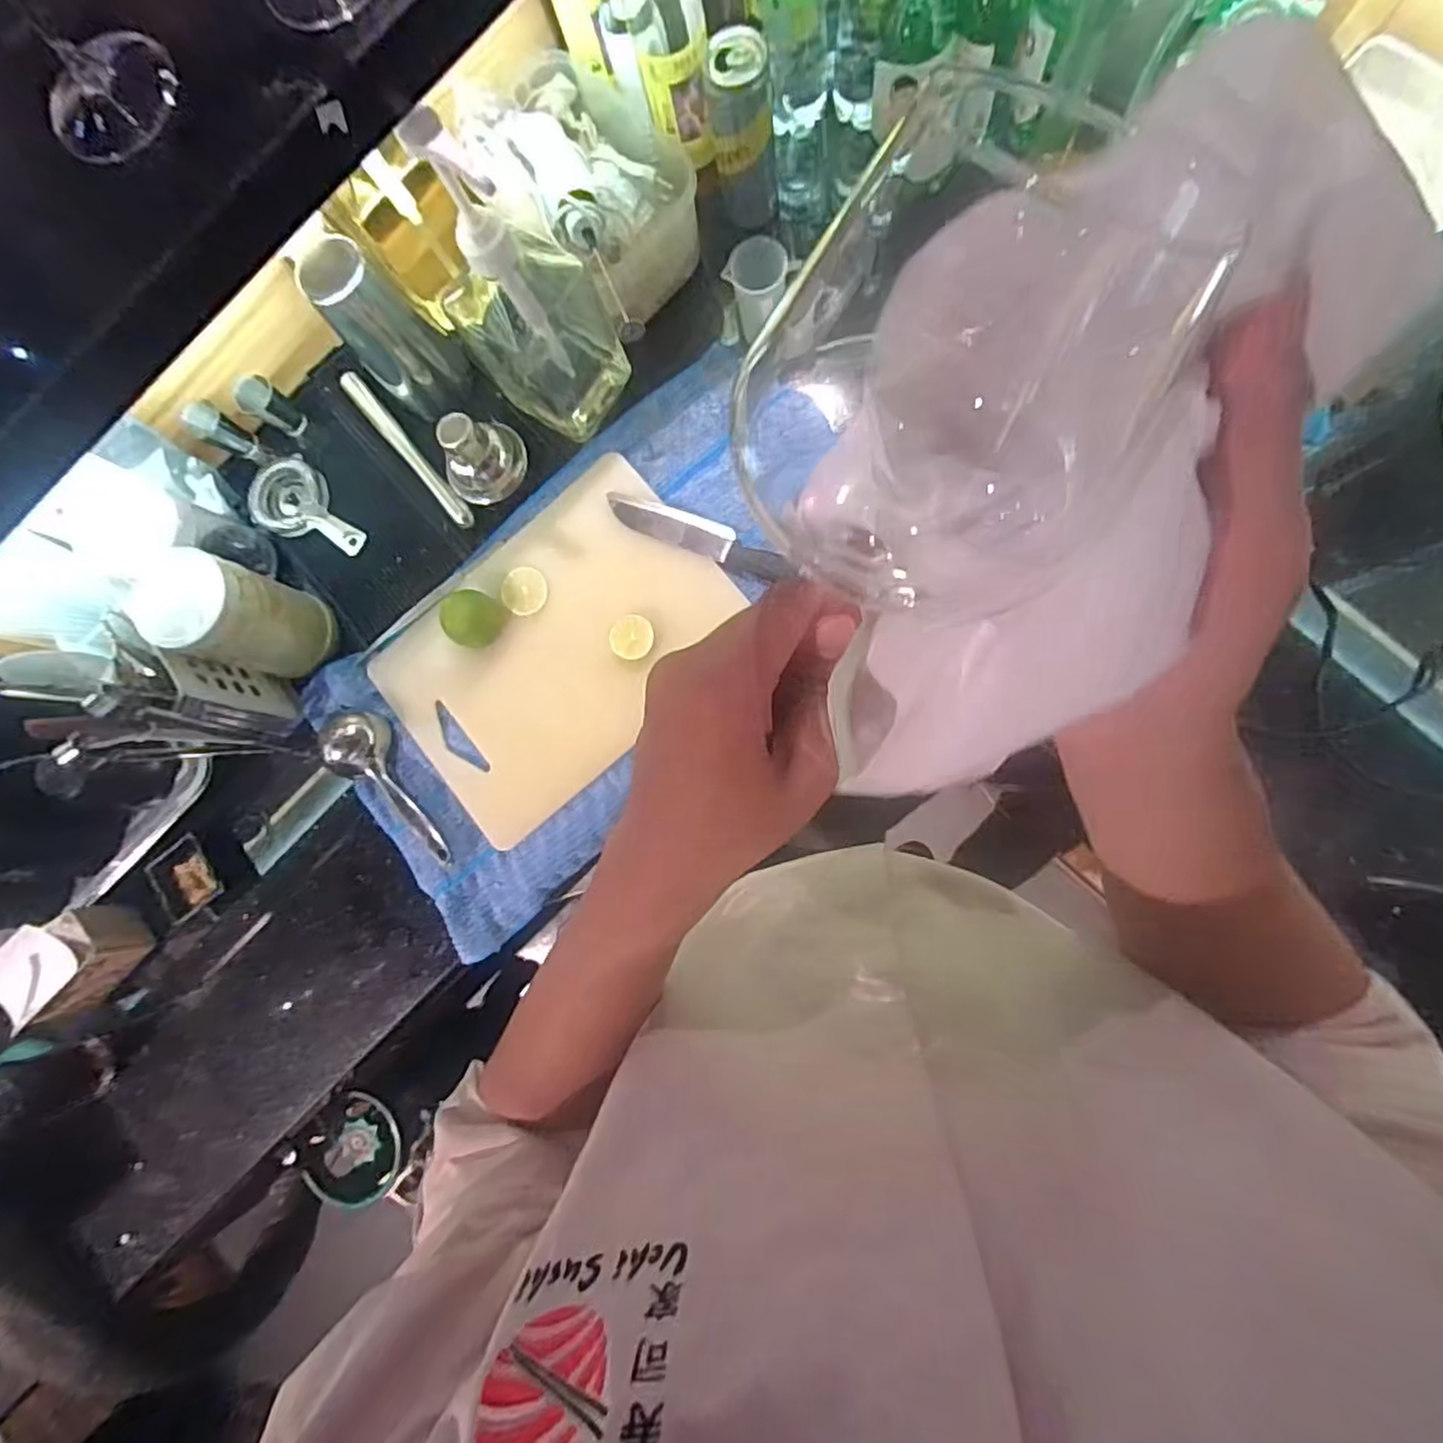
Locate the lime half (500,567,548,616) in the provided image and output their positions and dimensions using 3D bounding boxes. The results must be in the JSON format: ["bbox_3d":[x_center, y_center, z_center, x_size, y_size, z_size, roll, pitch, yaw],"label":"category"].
[{"bbox_3d":[-0.199,-0.132,0.660,0.046,0.019,0.047,-1,85,8],"label":"lime half"}]

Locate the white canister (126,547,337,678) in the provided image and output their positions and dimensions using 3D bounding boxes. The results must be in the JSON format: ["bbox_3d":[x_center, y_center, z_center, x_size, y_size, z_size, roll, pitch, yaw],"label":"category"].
[{"bbox_3d":[-0.446,-0.096,0.617,0.097,0.142,0.089,-1,85,8],"label":"white canister"}]

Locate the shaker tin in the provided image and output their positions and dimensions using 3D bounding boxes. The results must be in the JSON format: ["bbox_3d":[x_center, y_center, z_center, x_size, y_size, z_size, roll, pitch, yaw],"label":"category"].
[{"bbox_3d":[-0.323,-0.373,0.612,0.077,0.139,0.082,-1,85,8],"label":"shaker tin"}]

